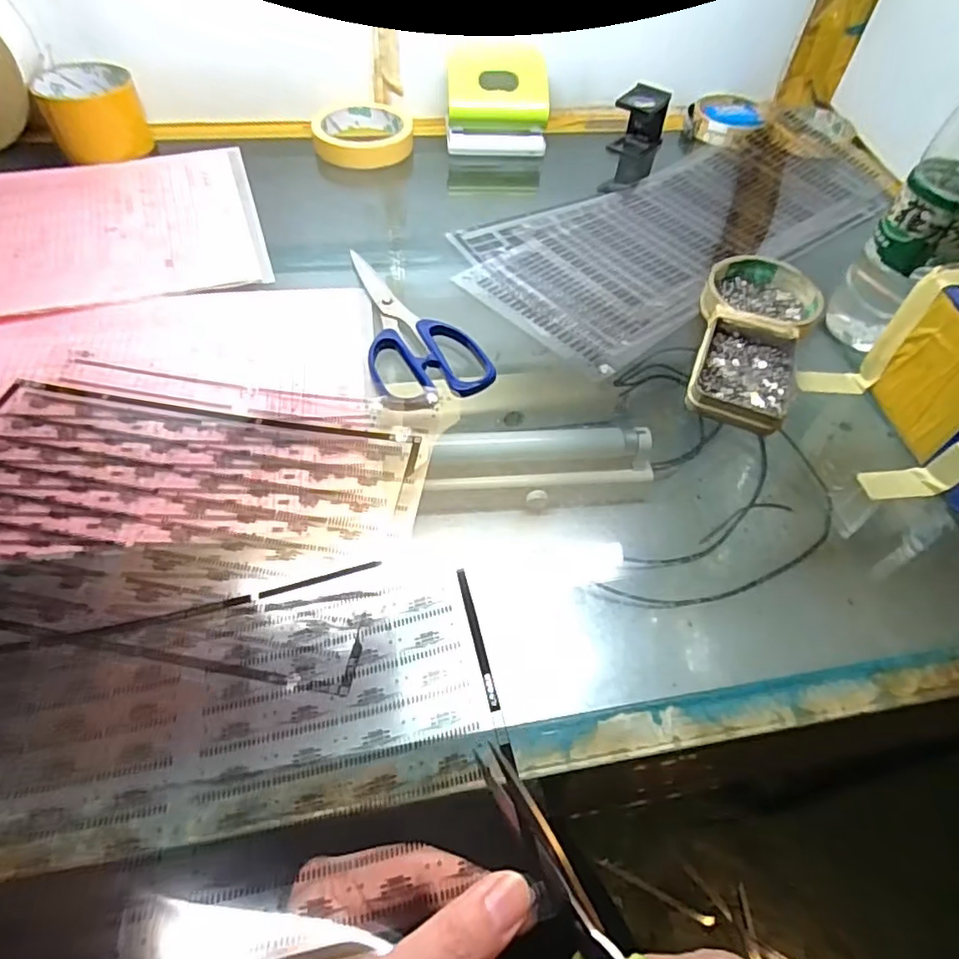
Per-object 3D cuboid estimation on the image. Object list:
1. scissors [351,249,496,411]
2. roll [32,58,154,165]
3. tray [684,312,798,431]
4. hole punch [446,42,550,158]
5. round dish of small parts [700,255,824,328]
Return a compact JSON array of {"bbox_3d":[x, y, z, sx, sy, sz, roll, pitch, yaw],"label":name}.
[{"bbox_3d":[-0.050,-0.114,0.418,0.077,0.013,0.178,-15,55,-14],"label":"scissors"},{"bbox_3d":[-0.348,-0.333,0.537,0.079,0.047,0.082,-20,57,-18],"label":"roll"},{"bbox_3d":[0.180,-0.072,0.404,0.064,0.018,0.092,21,55,12],"label":"tray"},{"bbox_3d":[0.017,-0.368,0.579,0.098,0.079,0.058,-2,53,-5],"label":"hole punch"},{"bbox_3d":[0.213,-0.136,0.451,0.081,0.024,0.080,2,53,-2],"label":"round dish of small parts"}]

